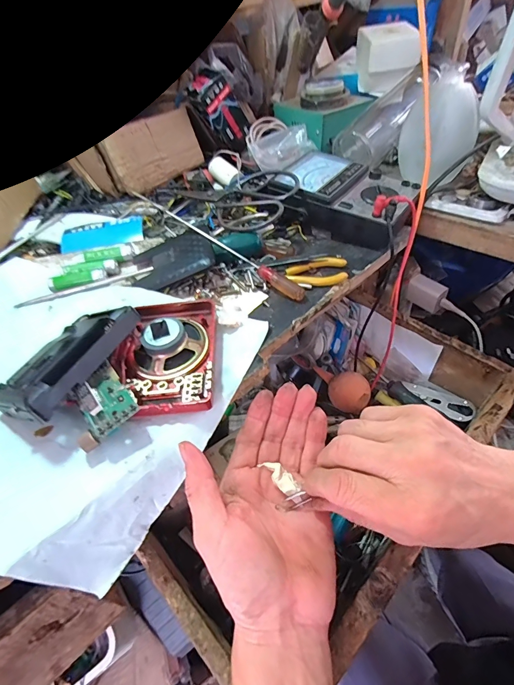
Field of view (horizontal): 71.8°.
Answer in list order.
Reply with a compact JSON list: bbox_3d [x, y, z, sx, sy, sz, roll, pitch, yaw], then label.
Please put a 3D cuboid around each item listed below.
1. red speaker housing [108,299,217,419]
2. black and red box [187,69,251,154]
[{"bbox_3d":[-0.081,0.006,0.317,0.085,0.027,0.126,-4,48,2],"label":"red speaker housing"},{"bbox_3d":[-0.049,-0.342,0.530,0.050,0.108,0.029,-38,49,12],"label":"black and red box"}]

